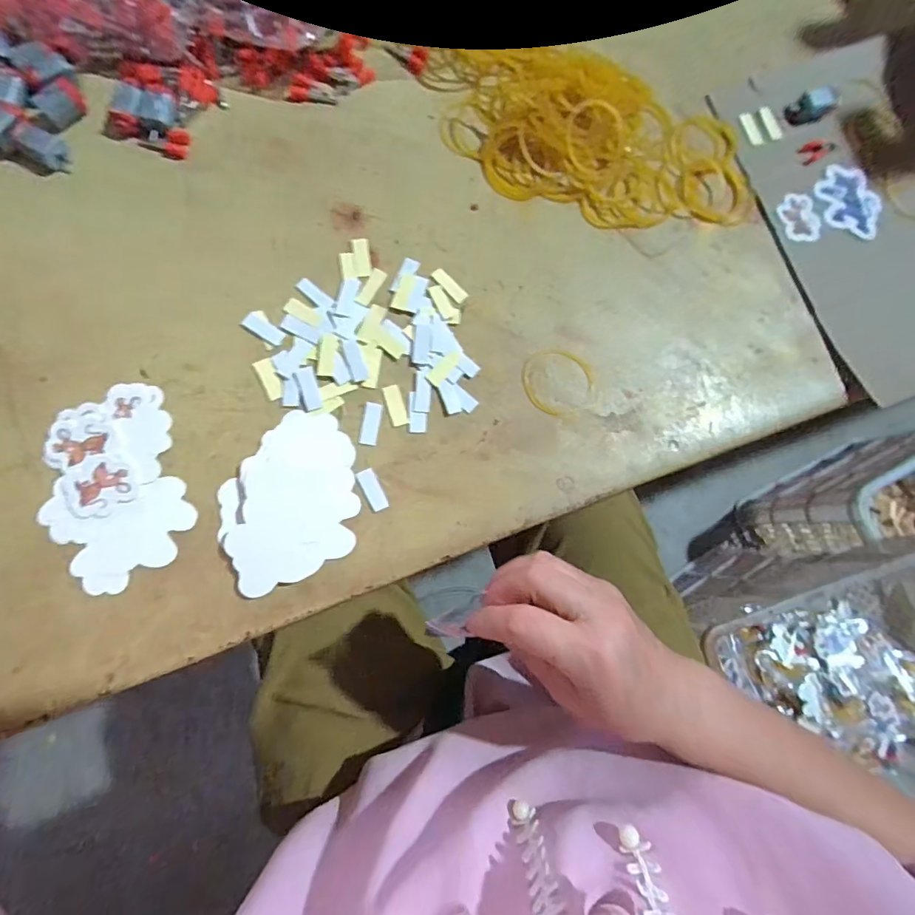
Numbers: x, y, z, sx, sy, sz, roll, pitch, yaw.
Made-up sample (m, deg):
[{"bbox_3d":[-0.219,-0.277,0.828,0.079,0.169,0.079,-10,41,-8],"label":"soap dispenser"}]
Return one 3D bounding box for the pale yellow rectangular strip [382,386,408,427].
[{"bbox_3d":[-0.042,-0.035,0.317,0.011,0.004,0.028,-15,85,-6],"label":"pale yellow rectangular strip"}]

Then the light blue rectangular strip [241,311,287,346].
[{"bbox_3d":[-0.129,-0.086,0.315,0.029,0.004,0.011,33,82,0],"label":"light blue rectangular strip"}]

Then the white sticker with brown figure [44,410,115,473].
[{"bbox_3d":[-0.233,-0.011,0.291,0.038,0.004,0.035,-4,82,-6],"label":"white sticker with brown figure"}]

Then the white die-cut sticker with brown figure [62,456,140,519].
[{"bbox_3d":[-0.218,0.017,0.288,0.040,0.004,0.034,-21,86,-6],"label":"white die-cut sticker with brown figure"}]

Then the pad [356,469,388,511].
[{"bbox_3d":[-0.055,0.021,0.307,0.011,0.004,0.028,-27,86,-7],"label":"pad"}]

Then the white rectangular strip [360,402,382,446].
[{"bbox_3d":[-0.057,-0.023,0.313,0.011,0.004,0.028,9,83,-3],"label":"white rectangular strip"}]

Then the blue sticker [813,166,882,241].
[{"bbox_3d":[0.296,-0.192,0.355,0.044,0.006,0.062,-8,84,-5],"label":"blue sticker"}]

